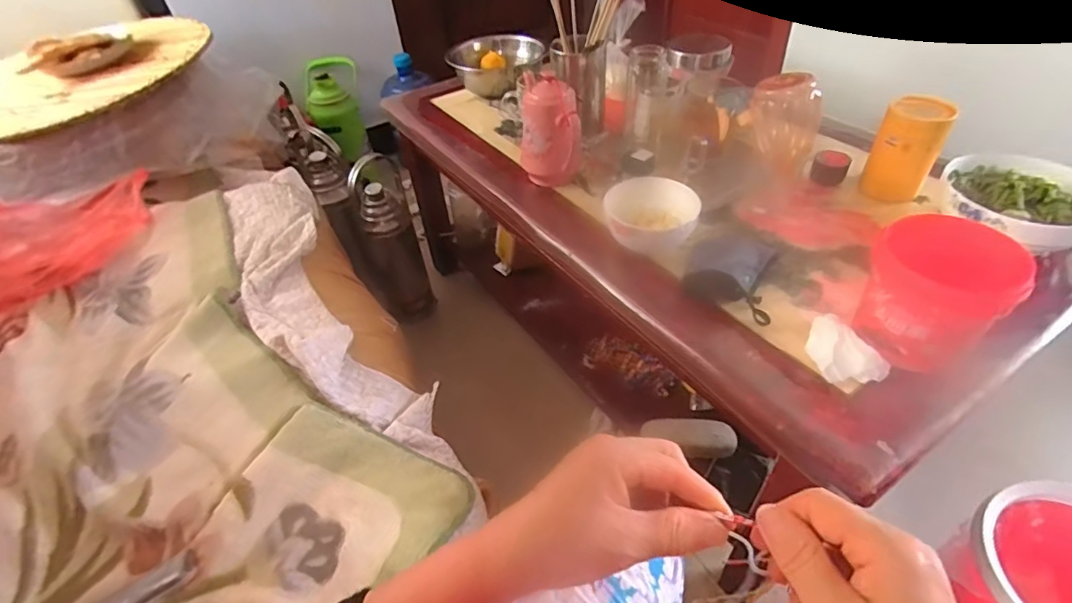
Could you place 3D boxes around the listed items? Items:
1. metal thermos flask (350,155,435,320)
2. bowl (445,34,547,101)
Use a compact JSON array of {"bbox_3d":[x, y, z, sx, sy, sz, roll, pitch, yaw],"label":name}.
[{"bbox_3d":[-0.350,-0.150,1.263,0.131,0.420,0.163,-19,46,-13],"label":"metal thermos flask"},{"bbox_3d":[-0.084,-0.542,1.211,0.178,0.089,0.178,-3,44,3],"label":"bowl"}]

